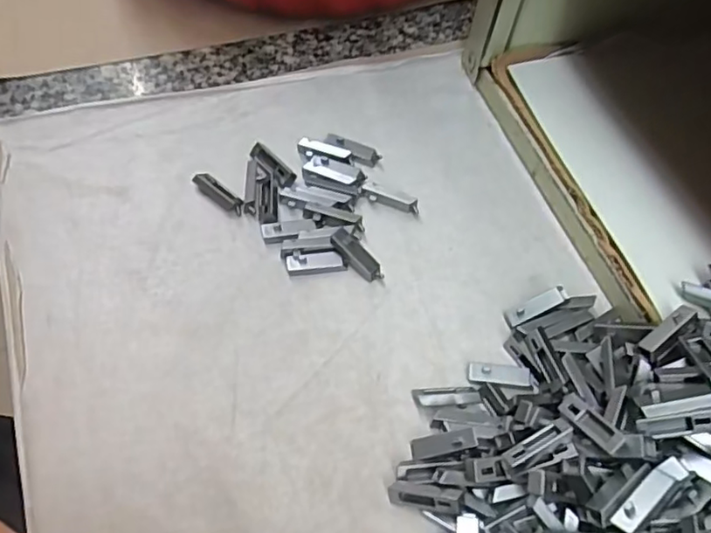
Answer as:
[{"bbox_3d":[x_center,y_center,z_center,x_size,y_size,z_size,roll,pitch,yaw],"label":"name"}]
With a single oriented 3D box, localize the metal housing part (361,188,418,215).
[{"bbox_3d":[0.015,-0.029,0.274,0.026,0.007,0.004,17,60,7],"label":"metal housing part"}]

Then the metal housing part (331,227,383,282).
[{"bbox_3d":[0.001,-0.005,0.255,0.026,0.004,0.008,47,65,-3],"label":"metal housing part"}]

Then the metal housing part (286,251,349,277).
[{"bbox_3d":[-0.016,-0.002,0.255,0.024,0.004,0.008,-2,59,-4],"label":"metal housing part"}]

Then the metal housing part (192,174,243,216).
[{"bbox_3d":[-0.059,-0.032,0.269,0.026,0.005,0.007,36,64,17],"label":"metal housing part"}]

